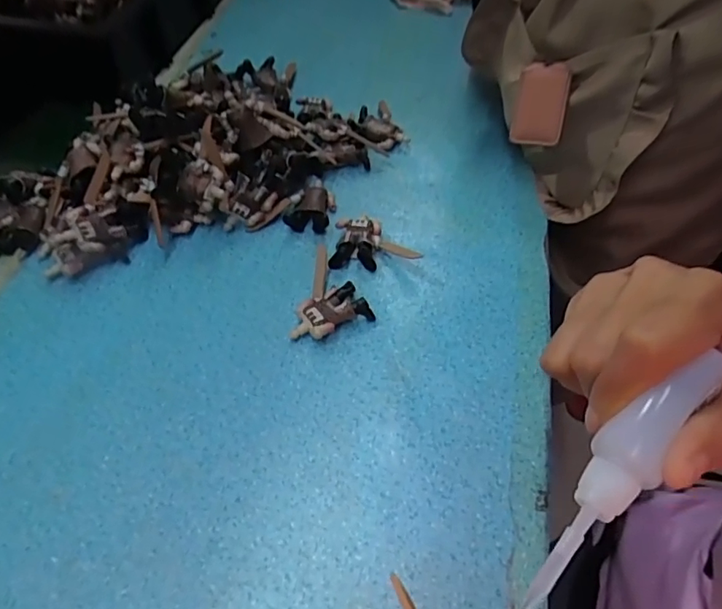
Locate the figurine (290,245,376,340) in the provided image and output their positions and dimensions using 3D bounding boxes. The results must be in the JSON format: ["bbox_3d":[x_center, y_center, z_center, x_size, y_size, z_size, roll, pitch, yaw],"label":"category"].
[{"bbox_3d":[-0.016,-0.006,0.386,0.054,0.020,0.077,12,54,8],"label":"figurine"}]

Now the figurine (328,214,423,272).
[{"bbox_3d":[0.012,-0.049,0.413,0.068,0.020,0.044,6,53,4],"label":"figurine"}]

